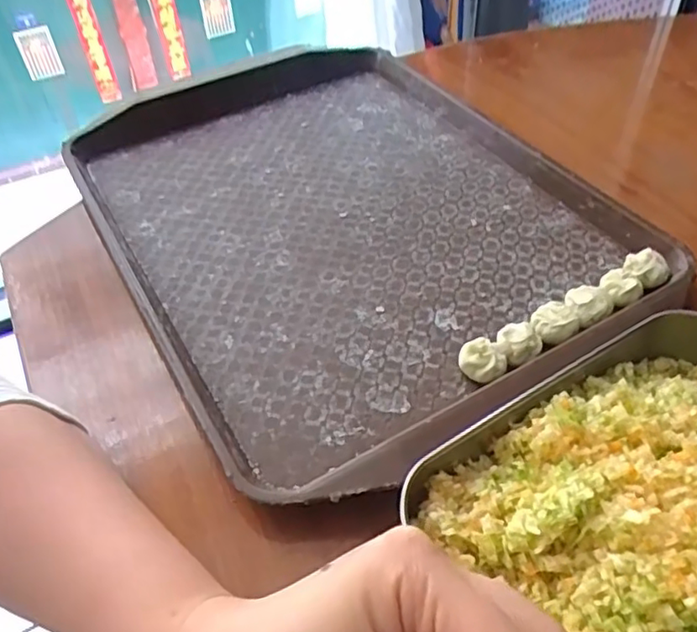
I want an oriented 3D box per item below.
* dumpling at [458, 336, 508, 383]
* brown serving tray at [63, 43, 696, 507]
[{"bbox_3d":[0.072,0.026,0.342,0.025,0.018,0.021,11,48,13],"label":"dumpling"},{"bbox_3d":[-0.007,-0.083,0.438,0.302,0.033,0.407,-26,50,-20],"label":"brown serving tray"}]

